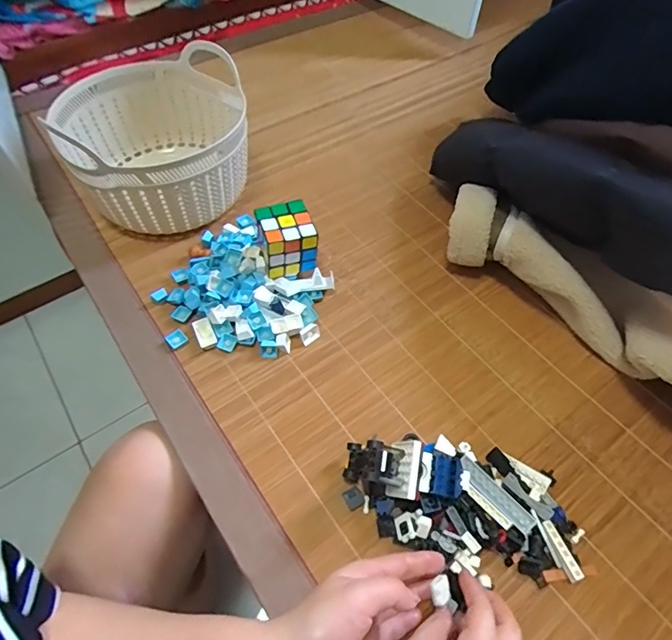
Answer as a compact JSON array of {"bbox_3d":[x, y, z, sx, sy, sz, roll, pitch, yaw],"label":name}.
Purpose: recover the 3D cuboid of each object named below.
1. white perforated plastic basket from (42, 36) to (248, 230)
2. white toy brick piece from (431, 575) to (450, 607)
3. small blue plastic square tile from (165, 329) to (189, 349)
[{"bbox_3d":[-0.226,-0.234,0.601,0.210,0.164,0.237,-10,57,-8],"label":"white perforated plastic basket"},{"bbox_3d":[0.082,0.212,0.357,0.017,0.011,0.020,-6,57,-2],"label":"white toy brick piece"},{"bbox_3d":[-0.179,0.021,0.509,0.021,0.005,0.019,-39,65,-24],"label":"small blue plastic square tile"}]

